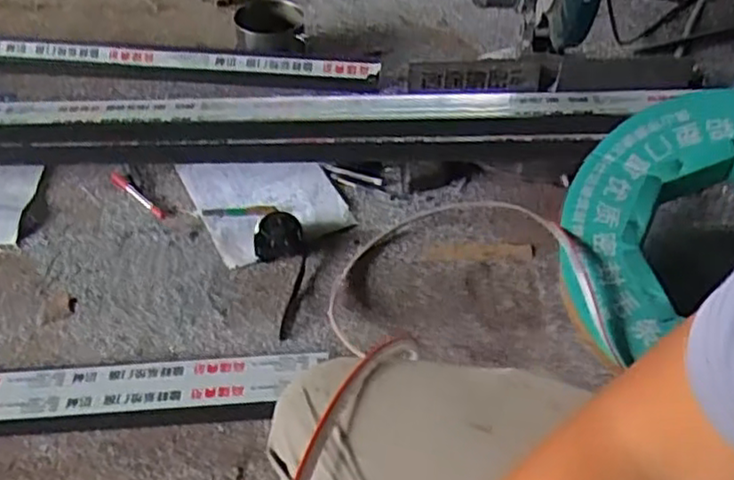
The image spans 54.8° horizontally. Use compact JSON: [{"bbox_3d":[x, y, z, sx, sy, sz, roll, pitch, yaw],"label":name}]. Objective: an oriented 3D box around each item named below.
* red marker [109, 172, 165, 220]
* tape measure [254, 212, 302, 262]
[{"bbox_3d":[-0.358,-0.070,1.105,0.133,0.013,0.019,33,54,27],"label":"red marker"},{"bbox_3d":[-0.128,-0.005,1.031,0.067,0.040,0.067,0,46,-1],"label":"tape measure"}]

